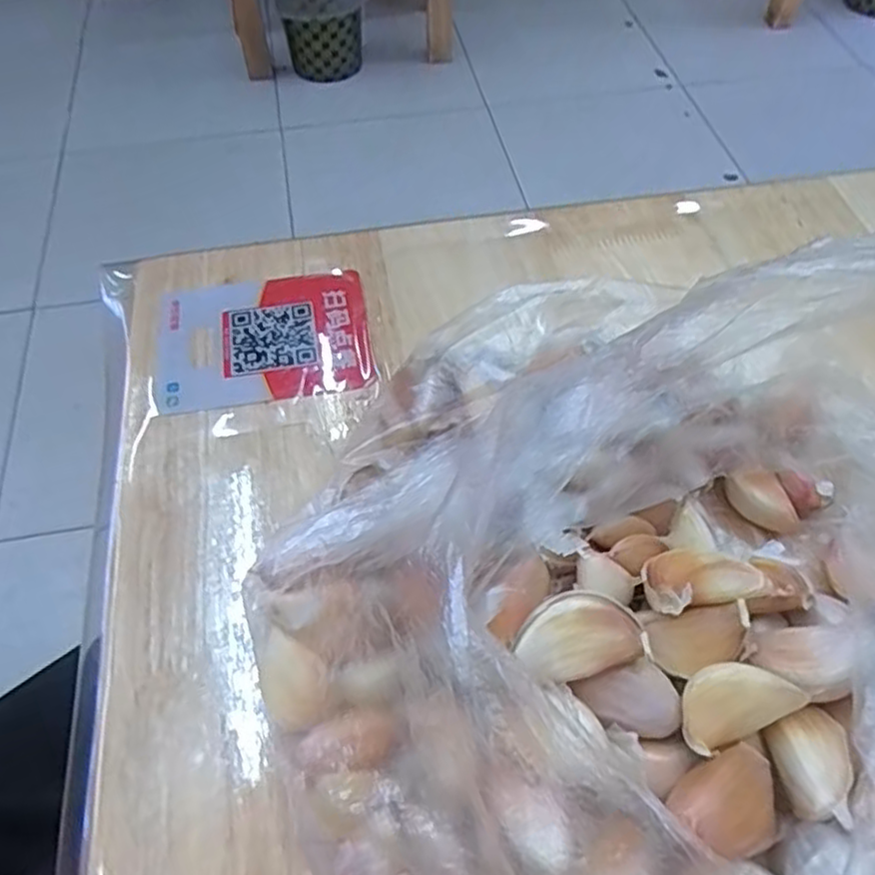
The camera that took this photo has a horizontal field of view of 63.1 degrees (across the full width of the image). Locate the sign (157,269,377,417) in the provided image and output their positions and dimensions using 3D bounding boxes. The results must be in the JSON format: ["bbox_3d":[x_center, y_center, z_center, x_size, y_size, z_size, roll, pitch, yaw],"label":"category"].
[{"bbox_3d":[-0.077,-0.044,0.316,0.091,0.006,0.070,-8,57,-5],"label":"sign"}]

